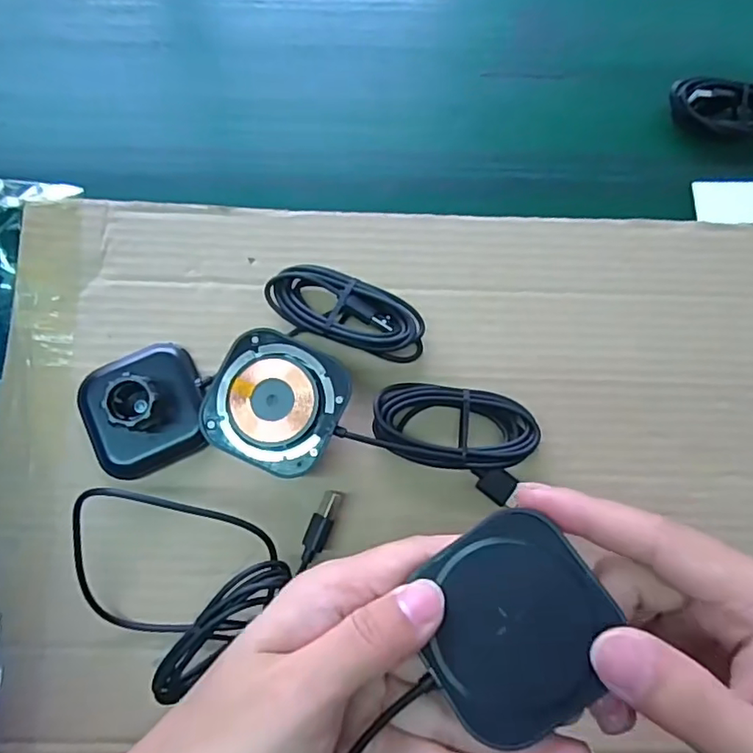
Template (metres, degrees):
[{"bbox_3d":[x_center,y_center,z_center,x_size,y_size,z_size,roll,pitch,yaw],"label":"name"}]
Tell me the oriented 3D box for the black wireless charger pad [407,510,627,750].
[{"bbox_3d":[0.042,0.078,0.183,0.058,0.004,0.058,-37,67,4],"label":"black wireless charger pad"}]

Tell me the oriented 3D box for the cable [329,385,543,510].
[{"bbox_3d":[0.034,0.025,0.284,0.086,0.019,0.048,21,76,5],"label":"cable"}]

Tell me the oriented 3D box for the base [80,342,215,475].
[{"bbox_3d":[-0.114,0.013,0.279,0.058,0.031,0.058,-27,77,-7],"label":"base"}]

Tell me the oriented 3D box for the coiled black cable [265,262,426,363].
[{"bbox_3d":[-0.016,-0.033,0.300,0.083,0.015,0.037,19,75,4],"label":"coiled black cable"}]

